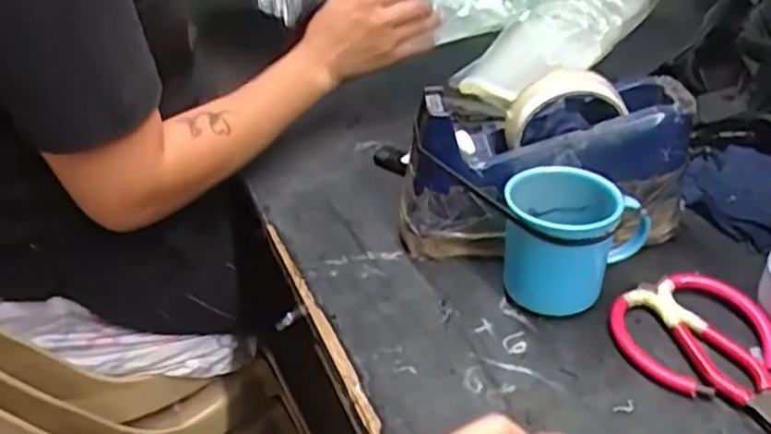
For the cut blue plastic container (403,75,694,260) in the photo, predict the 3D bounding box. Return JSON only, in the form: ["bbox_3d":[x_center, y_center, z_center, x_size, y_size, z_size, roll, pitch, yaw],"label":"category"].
[{"bbox_3d":[0.118,-0.035,0.521,0.210,0.118,0.089,0,39,6],"label":"cut blue plastic container"}]

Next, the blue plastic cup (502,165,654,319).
[{"bbox_3d":[0.132,0.017,0.487,0.091,0.079,0.071,9,41,16],"label":"blue plastic cup"}]

